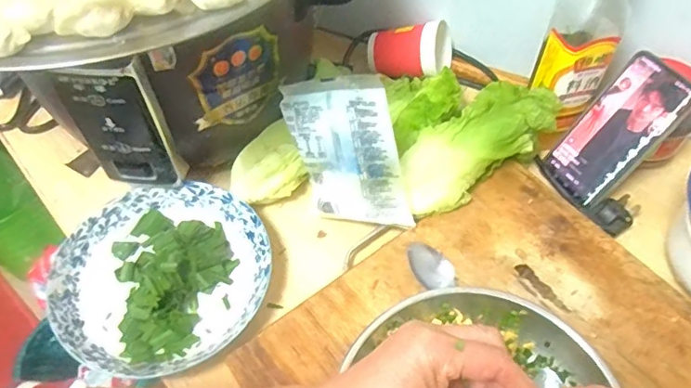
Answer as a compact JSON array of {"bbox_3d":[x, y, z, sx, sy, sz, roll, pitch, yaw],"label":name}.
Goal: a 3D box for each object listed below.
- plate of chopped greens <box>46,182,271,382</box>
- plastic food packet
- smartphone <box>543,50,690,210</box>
[{"bbox_3d":[-0.172,0.075,0.526,0.191,0.036,0.188,0,55,0],"label":"plate of chopped greens"},{"bbox_3d":[0.001,-0.037,0.537,0.104,0.155,0.024,-2,26,24],"label":"plastic food packet"},{"bbox_3d":[0.280,-0.064,0.570,0.009,0.153,0.076,-2,44,-48],"label":"smartphone"}]

